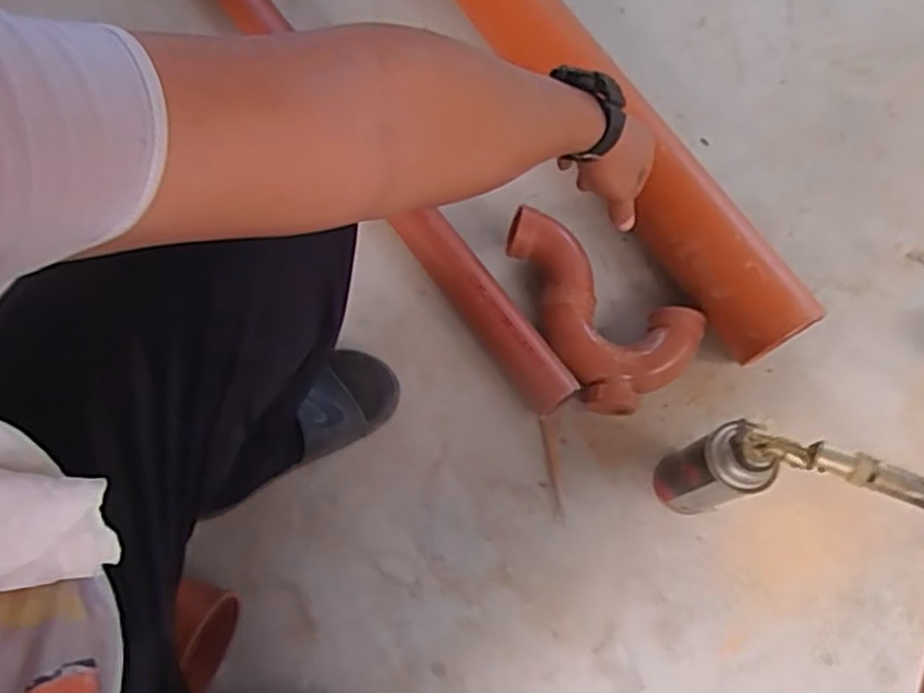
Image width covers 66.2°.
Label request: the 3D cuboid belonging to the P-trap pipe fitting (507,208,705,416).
[{"bbox_3d":[0.158,-0.057,0.817,0.156,0.073,0.256,-27,75,-9],"label":"P-trap pipe fitting"}]

